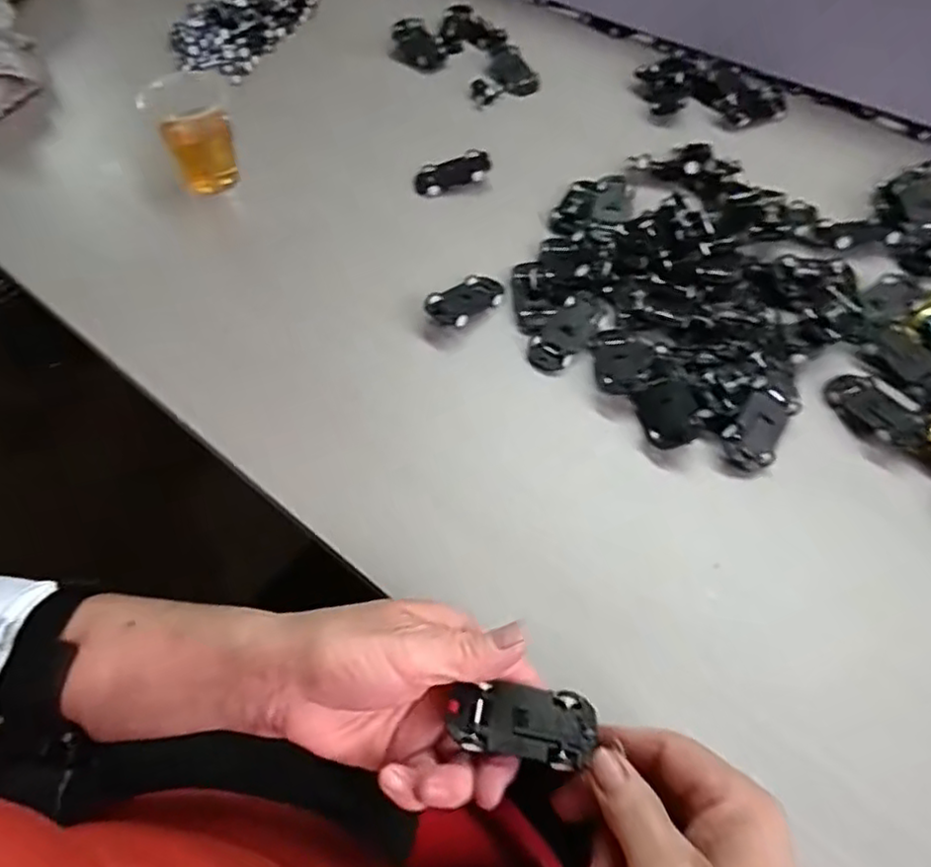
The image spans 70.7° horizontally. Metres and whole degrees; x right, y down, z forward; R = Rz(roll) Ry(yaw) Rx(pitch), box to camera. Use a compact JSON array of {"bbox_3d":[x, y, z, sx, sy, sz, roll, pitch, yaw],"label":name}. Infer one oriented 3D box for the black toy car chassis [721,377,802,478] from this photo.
[{"bbox_3d":[0.180,-0.006,0.402,0.034,0.011,0.059,39,75,-2],"label":"black toy car chassis"}]

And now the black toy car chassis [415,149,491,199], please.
[{"bbox_3d":[-0.011,-0.221,0.559,0.067,0.009,0.033,-17,55,7],"label":"black toy car chassis"}]

